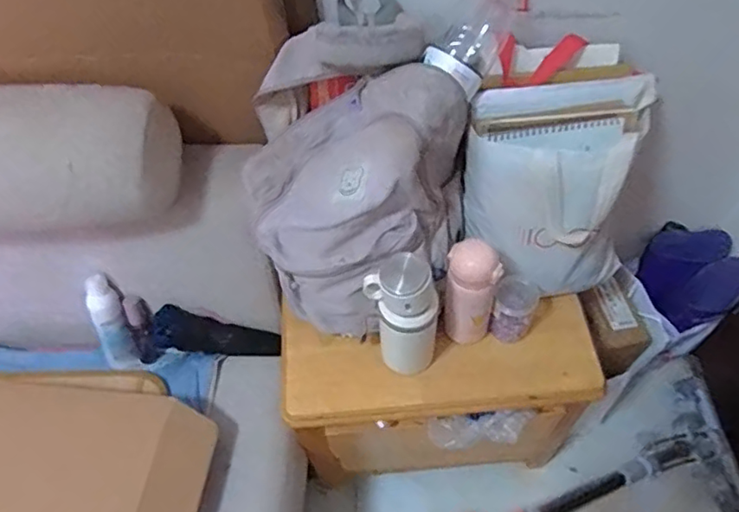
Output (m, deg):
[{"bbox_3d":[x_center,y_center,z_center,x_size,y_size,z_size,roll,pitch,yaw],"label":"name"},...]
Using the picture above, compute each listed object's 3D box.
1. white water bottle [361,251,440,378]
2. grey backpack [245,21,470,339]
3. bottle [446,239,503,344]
[{"bbox_3d":[0.046,0.087,0.812,0.095,0.232,0.065,10,58,11],"label":"white water bottle"},{"bbox_3d":[-0.013,-0.099,0.842,0.314,0.329,0.284,-15,57,-6],"label":"grey backpack"},{"bbox_3d":[0.145,0.058,0.839,0.069,0.189,0.069,-2,56,3],"label":"bottle"}]

